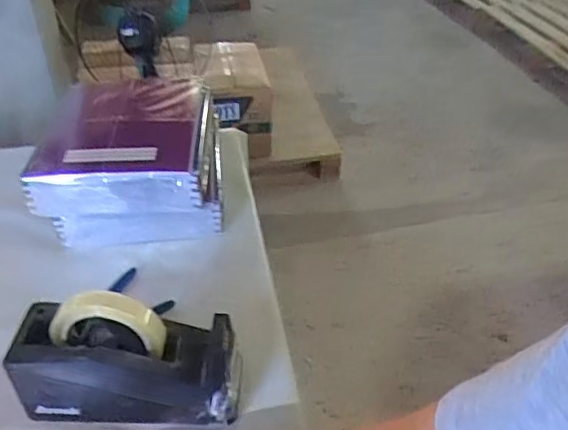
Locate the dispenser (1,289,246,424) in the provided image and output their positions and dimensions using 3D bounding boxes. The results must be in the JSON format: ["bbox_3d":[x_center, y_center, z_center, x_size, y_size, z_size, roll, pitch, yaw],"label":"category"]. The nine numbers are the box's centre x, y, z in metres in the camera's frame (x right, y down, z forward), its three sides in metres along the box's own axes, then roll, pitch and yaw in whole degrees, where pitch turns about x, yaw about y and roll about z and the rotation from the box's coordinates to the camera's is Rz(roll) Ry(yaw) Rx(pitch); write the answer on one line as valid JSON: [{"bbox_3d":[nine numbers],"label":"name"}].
[{"bbox_3d":[-0.145,0.129,0.545,0.198,0.127,0.071,2,38,2],"label":"dispenser"}]

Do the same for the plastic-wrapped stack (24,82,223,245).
[{"bbox_3d":[-0.198,-0.072,0.804,0.227,0.122,0.213,0,38,0],"label":"plastic-wrapped stack"}]

